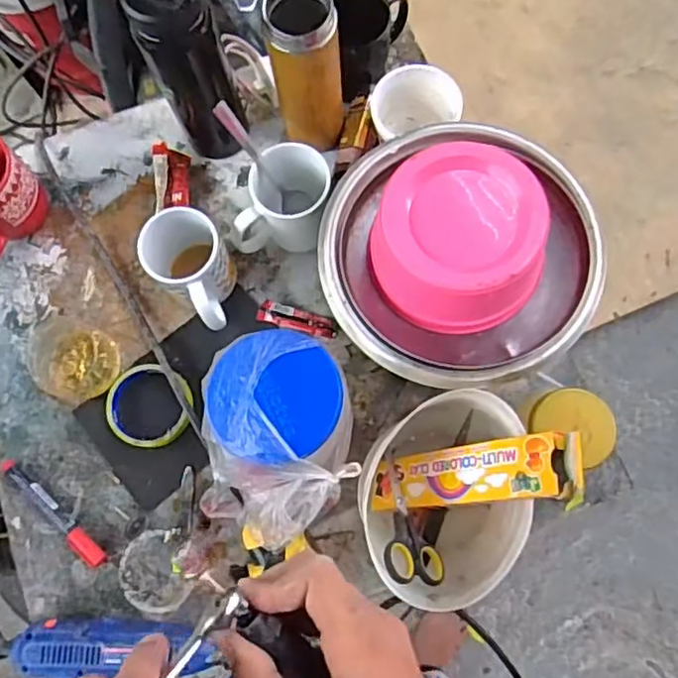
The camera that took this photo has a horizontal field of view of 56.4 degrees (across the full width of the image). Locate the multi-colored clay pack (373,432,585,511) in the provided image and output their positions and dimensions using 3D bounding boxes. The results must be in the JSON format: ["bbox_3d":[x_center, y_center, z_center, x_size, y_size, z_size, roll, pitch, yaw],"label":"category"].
[{"bbox_3d":[0.107,0.119,0.545,0.021,0.223,0.052,5,72,-38],"label":"multi-colored clay pack"}]

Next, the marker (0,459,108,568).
[{"bbox_3d":[-0.296,0.178,0.650,0.146,0.016,0.022,42,81,11],"label":"marker"}]

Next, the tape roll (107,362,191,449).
[{"bbox_3d":[-0.199,0.070,0.664,0.090,0.013,0.086,0,76,2],"label":"tape roll"}]

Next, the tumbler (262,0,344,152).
[{"bbox_3d":[-0.031,-0.265,0.646,0.066,0.202,0.056,-6,76,0],"label":"tumbler"}]

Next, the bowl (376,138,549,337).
[{"bbox_3d":[0.105,-0.088,0.561,0.138,0.079,0.149,-1,76,3],"label":"bowl"}]

